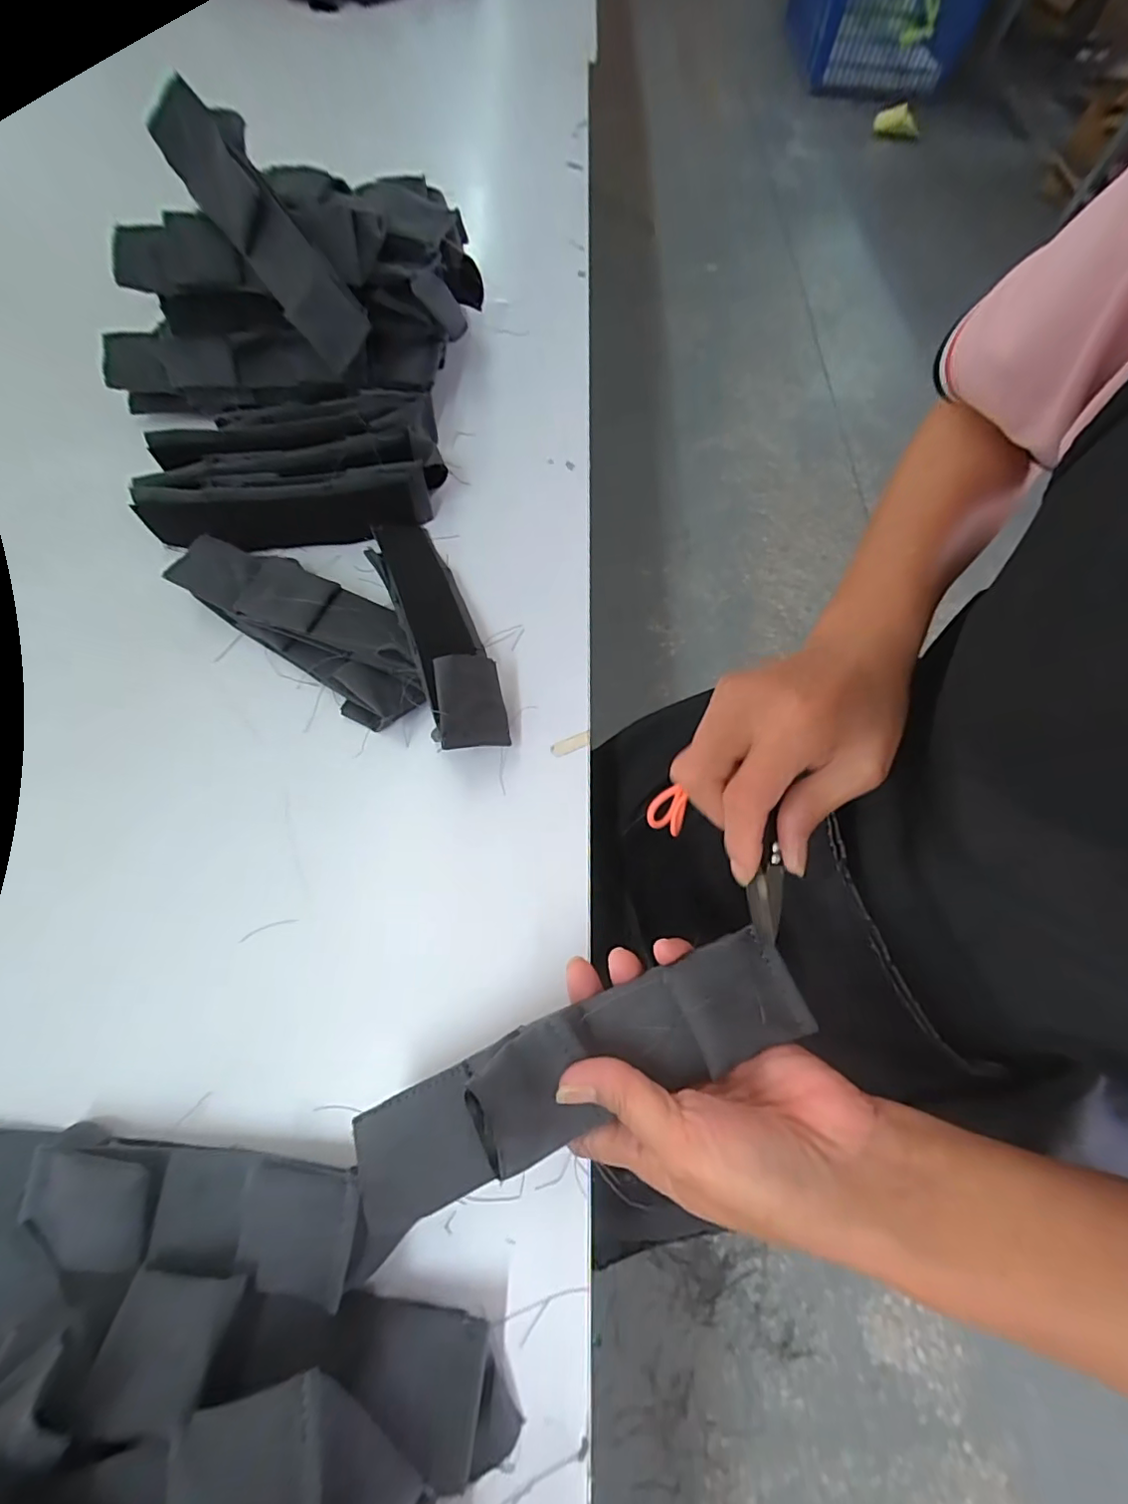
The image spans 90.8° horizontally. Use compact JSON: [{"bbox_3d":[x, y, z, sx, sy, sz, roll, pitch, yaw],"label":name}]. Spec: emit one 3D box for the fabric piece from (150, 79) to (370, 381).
[{"bbox_3d":[-0.222,-0.383,0.407,0.209,0.050,0.026,52,31,-6],"label":"fabric piece"}]

